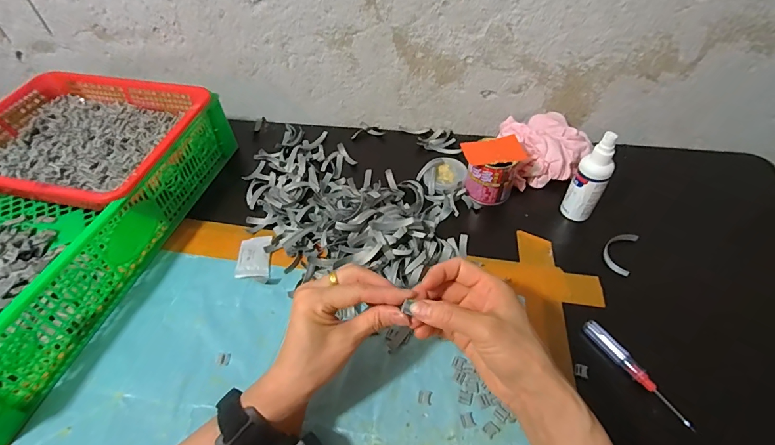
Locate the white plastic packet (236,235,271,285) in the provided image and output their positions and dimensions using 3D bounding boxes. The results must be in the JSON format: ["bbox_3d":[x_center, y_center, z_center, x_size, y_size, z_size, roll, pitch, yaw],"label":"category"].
[{"bbox_3d":[-0.170,0.047,0.496,0.040,0.006,0.071,-7,48,-4],"label":"white plastic packet"}]

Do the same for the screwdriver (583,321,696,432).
[{"bbox_3d":[0.249,0.149,0.393,0.013,0.017,0.119,-22,51,-17],"label":"screwdriver"}]

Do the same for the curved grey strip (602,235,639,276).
[{"bbox_3d":[0.296,0.036,0.496,0.033,0.010,0.073,24,53,22],"label":"curved grey strip"}]

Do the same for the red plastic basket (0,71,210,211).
[{"bbox_3d":[-0.420,-0.114,0.548,0.303,0.071,0.242,11,49,12],"label":"red plastic basket"}]

